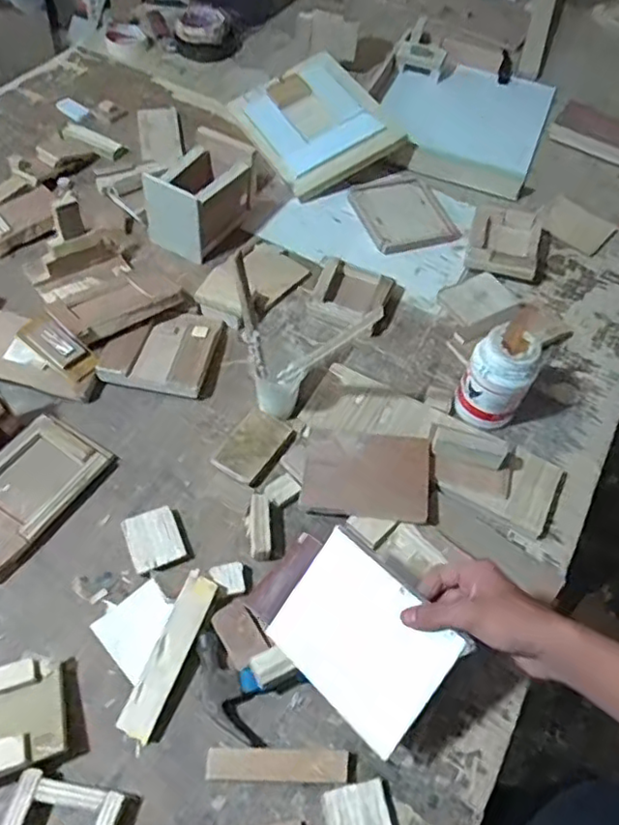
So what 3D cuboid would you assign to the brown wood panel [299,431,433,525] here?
[{"bbox_3d":[0.069,0.071,0.728,0.143,0.007,0.098,8,72,-2],"label":"brown wood panel"}]

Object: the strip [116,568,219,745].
[{"bbox_3d":[-0.138,0.238,0.623,0.034,0.011,0.158,26,66,-1],"label":"strip"}]

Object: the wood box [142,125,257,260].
[{"bbox_3d":[-0.165,-0.328,0.948,0.109,0.109,0.158,26,58,11],"label":"wood box"}]

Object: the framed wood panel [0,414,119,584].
[{"bbox_3d":[-0.326,0.085,0.717,0.115,0.027,0.179,29,59,14],"label":"framed wood panel"}]

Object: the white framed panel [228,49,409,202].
[{"bbox_3d":[0.009,-0.512,1.105,0.218,0.041,0.272,-30,64,-1],"label":"white framed panel"}]

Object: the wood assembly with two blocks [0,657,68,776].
[{"bbox_3d":[-0.280,0.284,0.582,0.103,0.037,0.101,-13,59,-14],"label":"wood assembly with two blocks"}]

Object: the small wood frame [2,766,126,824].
[{"bbox_3d":[-0.216,0.356,0.548,0.092,0.025,0.058,13,57,3],"label":"small wood frame"}]

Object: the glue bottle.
[{"bbox_3d":[0.233,-0.039,0.782,0.079,0.131,0.065,30,59,14],"label":"glue bottle"}]

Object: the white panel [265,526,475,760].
[{"bbox_3d":[0.047,0.206,0.578,0.158,0.007,0.130,39,100,30],"label":"white panel"}]

